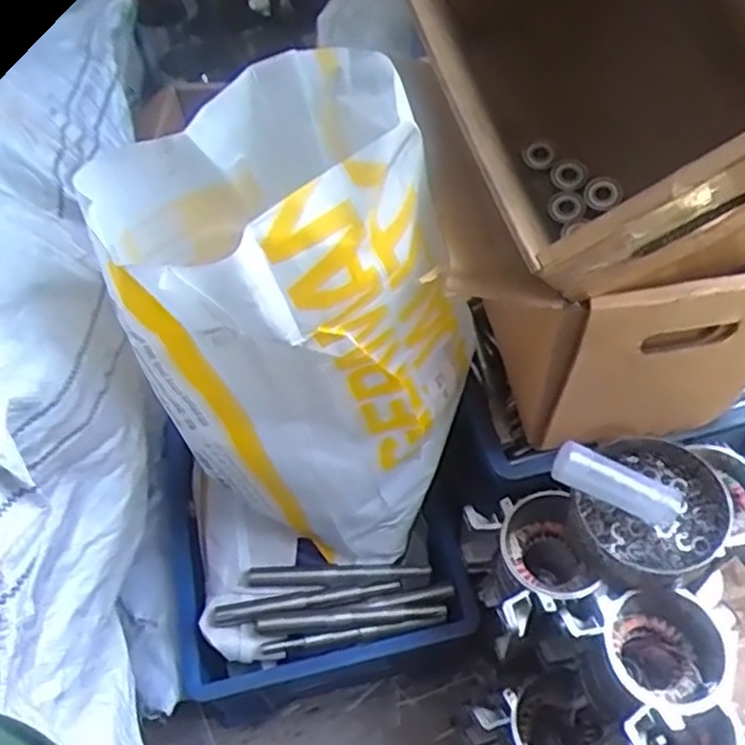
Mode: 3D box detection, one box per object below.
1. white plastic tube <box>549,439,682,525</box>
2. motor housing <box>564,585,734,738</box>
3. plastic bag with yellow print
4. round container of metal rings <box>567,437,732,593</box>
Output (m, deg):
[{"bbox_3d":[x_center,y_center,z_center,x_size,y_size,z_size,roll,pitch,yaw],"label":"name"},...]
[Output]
[{"bbox_3d":[0.207,0.094,0.619,0.117,0.029,0.037,24,55,-10],"label":"white plastic tube"},{"bbox_3d":[0.239,0.248,0.629,0.126,0.108,0.104,-21,56,-12],"label":"motor housing"},{"bbox_3d":[-0.067,-0.029,0.634,0.273,0.404,0.232,15,56,13],"label":"plastic bag with yellow print"},{"bbox_3d":[0.239,0.123,0.636,0.136,0.049,0.124,-18,55,-10],"label":"round container of metal rings"}]

